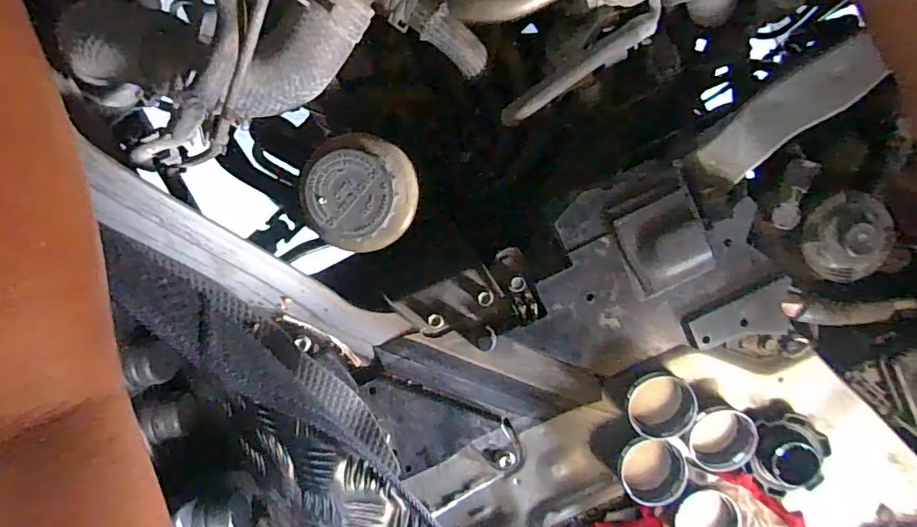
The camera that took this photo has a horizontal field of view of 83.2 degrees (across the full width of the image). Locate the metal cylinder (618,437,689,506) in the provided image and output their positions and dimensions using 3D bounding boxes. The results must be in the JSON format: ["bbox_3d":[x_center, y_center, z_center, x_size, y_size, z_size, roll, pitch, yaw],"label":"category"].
[{"bbox_3d":[0.150,0.163,0.404,0.053,0.018,0.048,19,99,-3],"label":"metal cylinder"}]

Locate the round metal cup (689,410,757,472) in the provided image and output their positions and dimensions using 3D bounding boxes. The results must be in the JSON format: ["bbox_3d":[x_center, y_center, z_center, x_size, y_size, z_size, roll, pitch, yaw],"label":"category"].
[{"bbox_3d":[0.204,0.138,0.404,0.044,0.026,0.051,-4,99,1],"label":"round metal cup"}]

